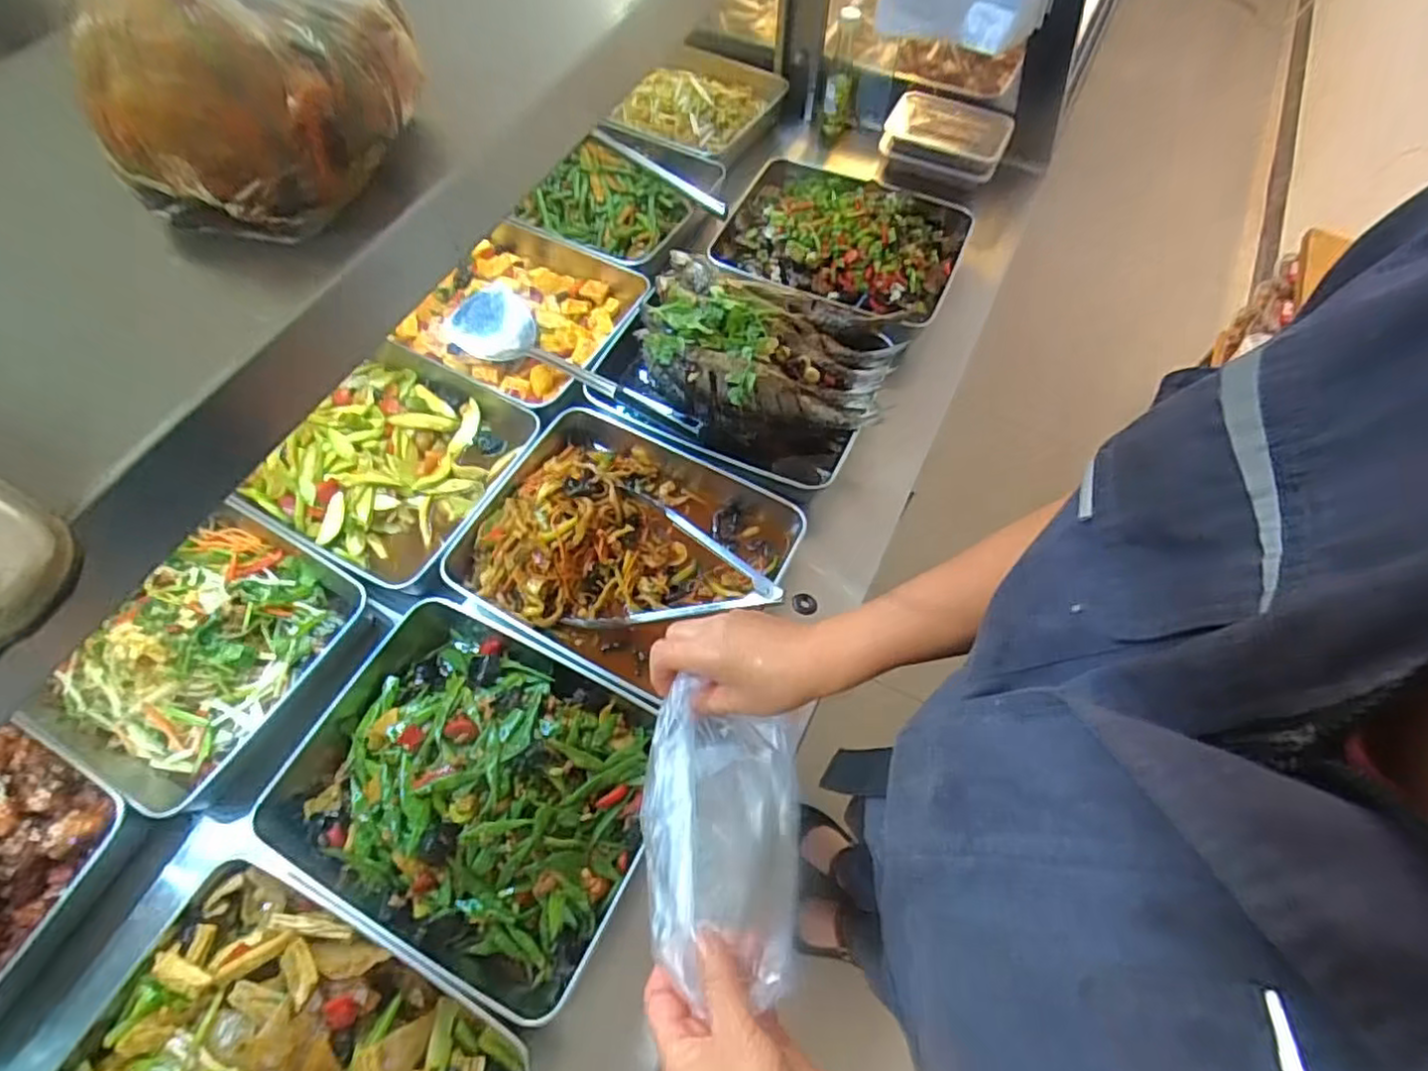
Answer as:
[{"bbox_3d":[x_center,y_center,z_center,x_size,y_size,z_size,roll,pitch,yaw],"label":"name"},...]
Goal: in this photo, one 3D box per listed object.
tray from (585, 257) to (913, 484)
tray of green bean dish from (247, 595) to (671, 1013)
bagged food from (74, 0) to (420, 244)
[{"bbox_3d":[0.036,-0.190,0.773,0.301,0.113,0.242,23,64,11],"label":"tray"},{"bbox_3d":[-0.196,0.213,0.579,0.324,0.063,0.245,24,64,12],"label":"tray of green bean dish"},{"bbox_3d":[-0.189,-0.188,0.282,0.104,0.088,0.078,3,62,1],"label":"bagged food"}]

